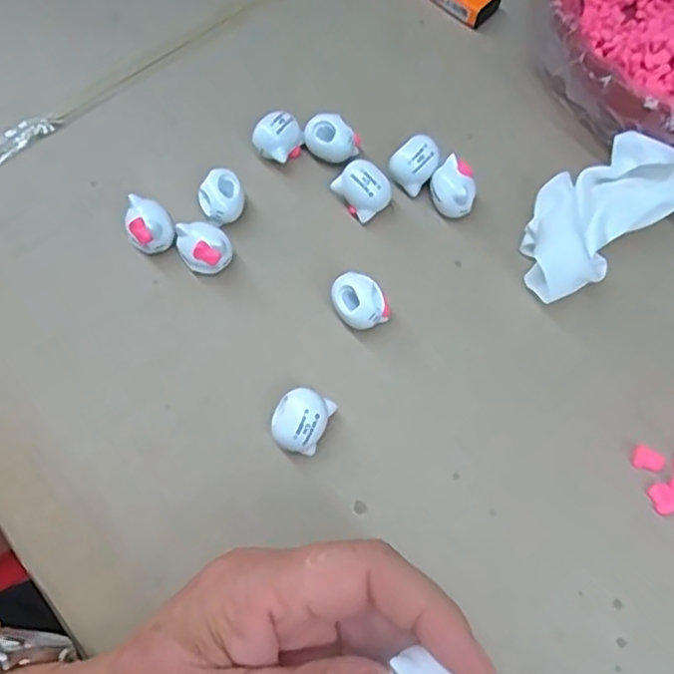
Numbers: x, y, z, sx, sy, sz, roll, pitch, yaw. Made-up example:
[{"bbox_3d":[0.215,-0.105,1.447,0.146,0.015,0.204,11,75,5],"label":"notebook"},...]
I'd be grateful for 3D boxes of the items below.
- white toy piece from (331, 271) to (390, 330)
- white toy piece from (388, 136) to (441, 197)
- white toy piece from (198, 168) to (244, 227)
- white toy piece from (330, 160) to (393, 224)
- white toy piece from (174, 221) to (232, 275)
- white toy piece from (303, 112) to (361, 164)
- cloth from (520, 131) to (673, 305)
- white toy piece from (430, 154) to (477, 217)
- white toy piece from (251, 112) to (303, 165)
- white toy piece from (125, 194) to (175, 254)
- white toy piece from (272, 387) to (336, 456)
[{"bbox_3d":[0.009,-0.015,0.291,0.020,0.019,0.024,-32,69,-13],"label":"white toy piece"},{"bbox_3d":[0.038,-0.082,0.319,0.023,0.021,0.017,-36,70,-14],"label":"white toy piece"},{"bbox_3d":[-0.054,-0.064,0.311,0.020,0.022,0.021,0,65,1],"label":"white toy piece"},{"bbox_3d":[0.013,-0.070,0.313,0.020,0.020,0.024,-40,71,-16],"label":"white toy piece"},{"bbox_3d":[-0.060,-0.039,0.301,0.023,0.023,0.018,-13,66,-5],"label":"white toy piece"},{"bbox_3d":[-0.003,-0.096,0.324,0.026,0.021,0.017,26,68,12],"label":"white toy piece"},{"bbox_3d":[0.118,-0.058,0.293,0.091,0.017,0.045,-40,69,5],"label":"cloth"},{"bbox_3d":[0.054,-0.069,0.314,0.021,0.021,0.022,-34,69,-14],"label":"white toy piece"},{"bbox_3d":[-0.029,-0.095,0.324,0.023,0.023,0.019,-4,65,-1],"label":"white toy piece"},{"bbox_3d":[-0.087,-0.051,0.306,0.021,0.023,0.021,0,65,1],"label":"white toy piece"},{"bbox_3d":[-0.015,0.035,0.270,0.020,0.021,0.025,25,68,12],"label":"white toy piece"}]

